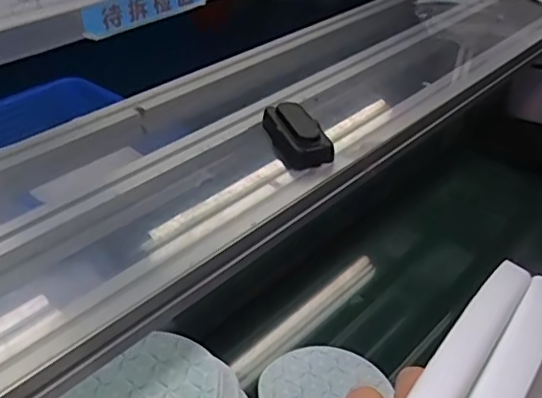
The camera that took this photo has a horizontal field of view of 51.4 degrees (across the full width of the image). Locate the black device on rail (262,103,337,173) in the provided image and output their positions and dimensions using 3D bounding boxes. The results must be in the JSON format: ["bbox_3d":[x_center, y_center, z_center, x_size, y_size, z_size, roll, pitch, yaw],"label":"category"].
[{"bbox_3d":[0.026,-0.069,0.620,0.051,0.039,0.103,-11,38,-14],"label":"black device on rail"}]

